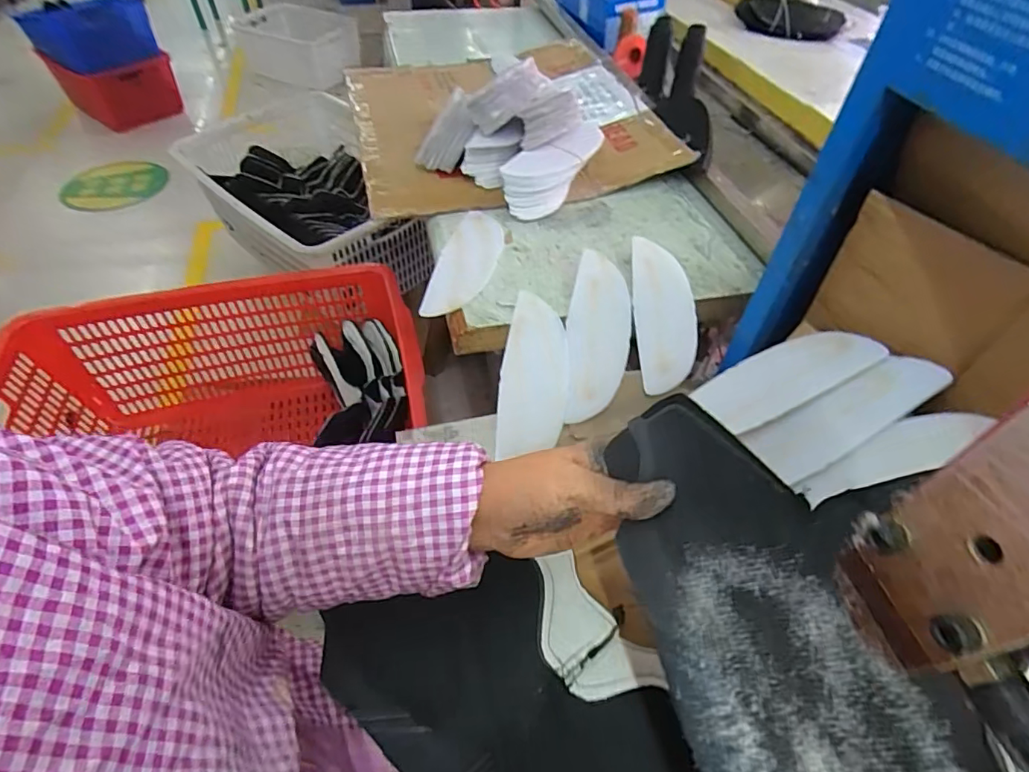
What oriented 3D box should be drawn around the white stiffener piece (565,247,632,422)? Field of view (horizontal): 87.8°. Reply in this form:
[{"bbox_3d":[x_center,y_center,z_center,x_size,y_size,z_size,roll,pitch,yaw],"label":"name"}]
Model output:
[{"bbox_3d":[0.094,-0.058,0.605,0.066,0.033,0.199,6,82,4],"label":"white stiffener piece"}]

